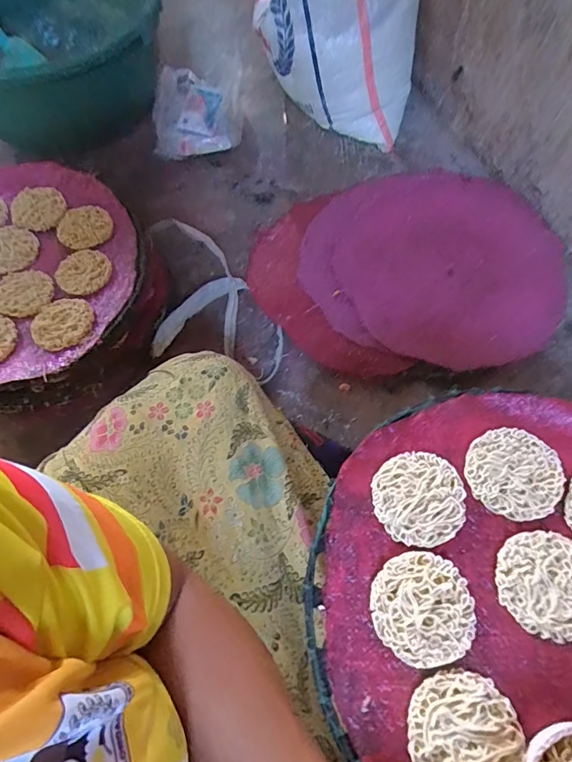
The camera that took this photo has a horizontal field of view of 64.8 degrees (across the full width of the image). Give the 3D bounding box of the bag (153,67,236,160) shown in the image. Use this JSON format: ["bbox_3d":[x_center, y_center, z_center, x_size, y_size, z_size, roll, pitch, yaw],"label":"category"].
[{"bbox_3d":[-0.182,-0.527,0.878,0.157,0.068,0.205,-10,65,-2],"label":"bag"}]

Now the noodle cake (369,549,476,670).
[{"bbox_3d":[0.103,0.170,0.338,0.074,0.013,0.075,-1,65,2],"label":"noodle cake"}]

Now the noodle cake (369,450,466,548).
[{"bbox_3d":[0.110,0.096,0.372,0.074,0.011,0.072,-1,65,2],"label":"noodle cake"}]

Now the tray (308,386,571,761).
[{"bbox_3d":[0.188,0.162,0.336,0.328,0.018,0.326,-1,64,3],"label":"tray"}]

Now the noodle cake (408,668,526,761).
[{"bbox_3d":[0.120,0.240,0.301,0.072,0.016,0.075,0,65,2],"label":"noodle cake"}]

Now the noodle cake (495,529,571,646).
[{"bbox_3d":[0.202,0.154,0.344,0.075,0.008,0.075,-1,65,2],"label":"noodle cake"}]

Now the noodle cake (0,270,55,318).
[{"bbox_3d":[-0.349,-0.119,0.597,0.074,0.012,0.079,-1,65,2],"label":"noodle cake"}]

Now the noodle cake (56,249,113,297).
[{"bbox_3d":[-0.270,-0.147,0.608,0.060,0.015,0.072,22,68,12],"label":"noodle cake"}]

